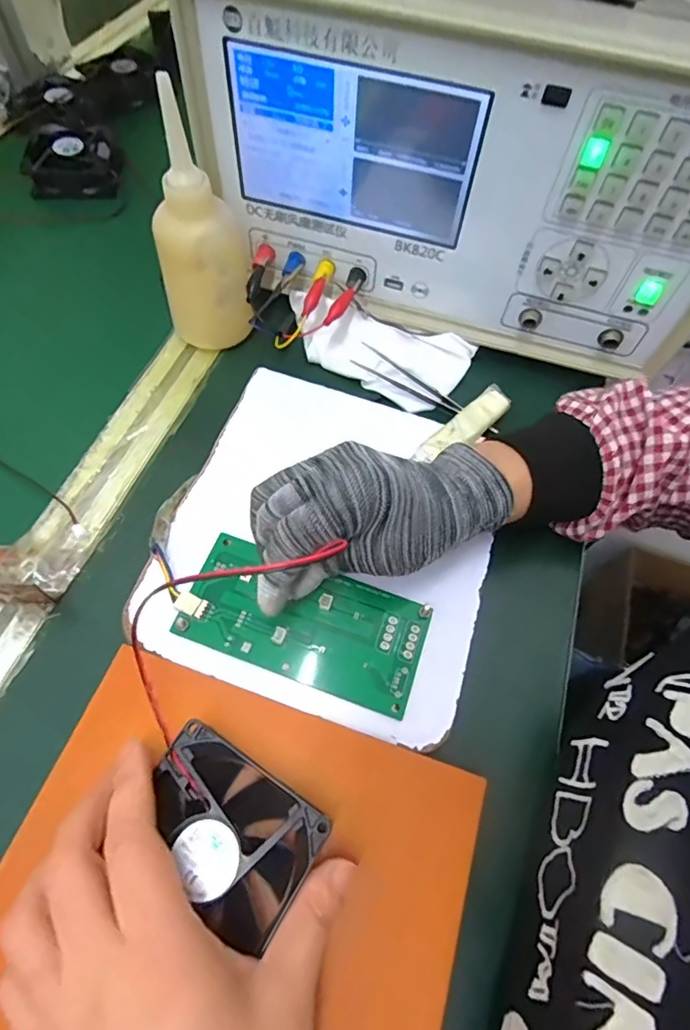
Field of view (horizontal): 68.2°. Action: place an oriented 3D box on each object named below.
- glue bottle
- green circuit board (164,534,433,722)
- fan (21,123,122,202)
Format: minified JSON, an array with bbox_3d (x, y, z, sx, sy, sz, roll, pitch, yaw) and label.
[{"bbox_3d":[-0.102,-0.192,0.353,0.063,0.146,0.060,-9,59,-7],"label":"glue bottle"},{"bbox_3d":[-0.023,0.059,0.289,0.134,0.009,0.066,17,60,4],"label":"green circuit board"},{"bbox_3d":[-0.263,-0.343,0.494,0.077,0.027,0.080,-1,59,-2],"label":"fan"}]

